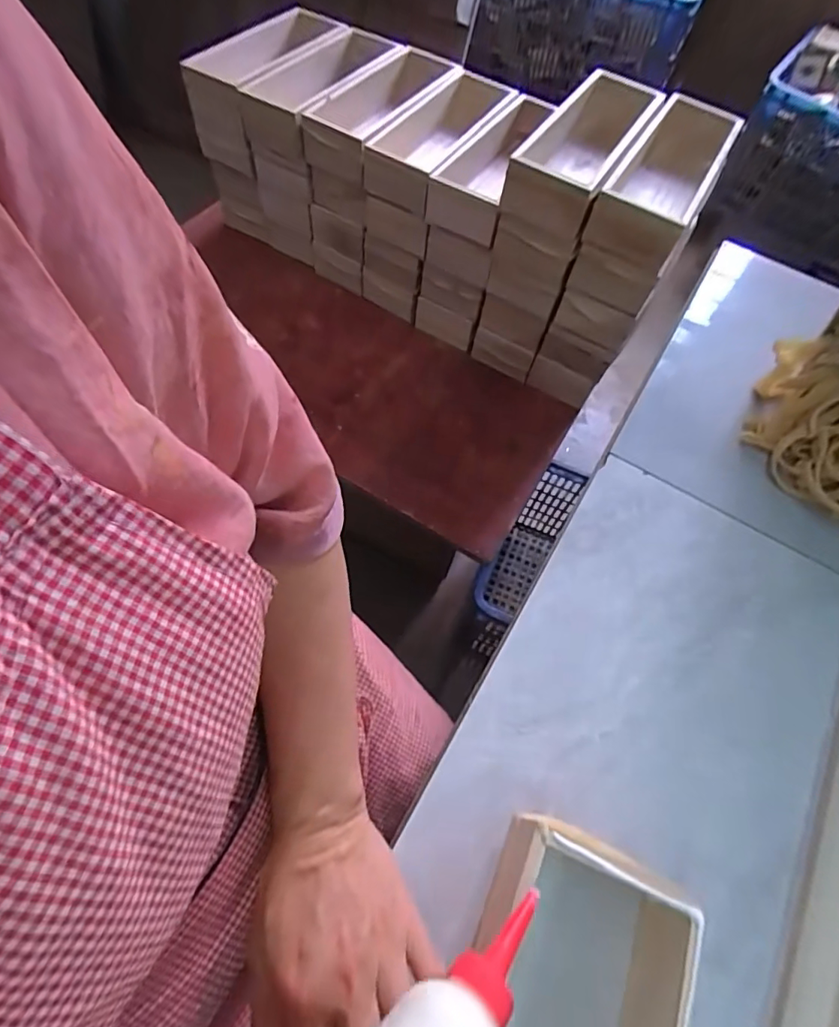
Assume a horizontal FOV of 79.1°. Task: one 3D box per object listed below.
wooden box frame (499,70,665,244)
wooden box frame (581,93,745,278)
[{"bbox_3d":[0.215,-0.472,0.658,0.114,0.065,0.292,27,63,10],"label":"wooden box frame"},{"bbox_3d":[0.309,-0.419,0.642,0.106,0.071,0.281,27,63,11],"label":"wooden box frame"}]

